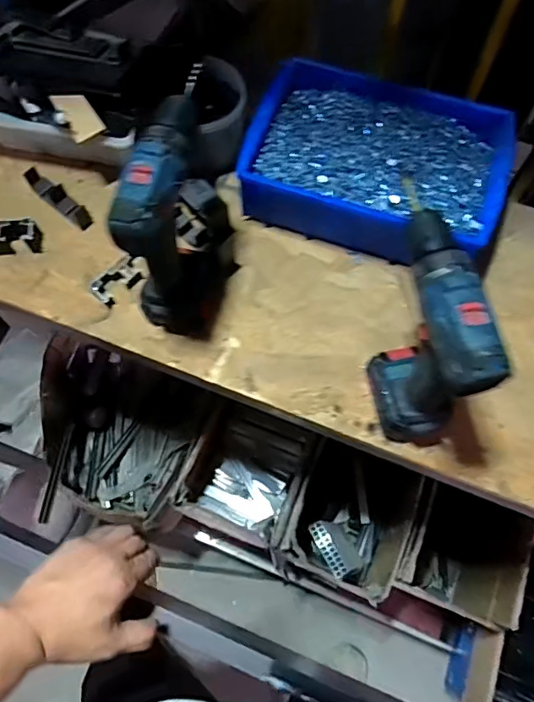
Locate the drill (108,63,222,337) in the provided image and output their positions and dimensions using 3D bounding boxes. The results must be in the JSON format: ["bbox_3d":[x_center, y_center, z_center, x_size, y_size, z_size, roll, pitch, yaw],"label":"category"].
[{"bbox_3d":[-0.096,-0.151,0.545,0.088,0.215,0.201,-1,70,0],"label":"drill"}]

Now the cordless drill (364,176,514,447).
[{"bbox_3d":[0.143,-0.008,0.485,0.064,0.213,0.155,-13,70,-4],"label":"cordless drill"}]

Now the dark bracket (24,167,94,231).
[{"bbox_3d":[-0.263,-0.195,0.659,0.102,0.023,0.023,38,74,13],"label":"dark bracket"}]

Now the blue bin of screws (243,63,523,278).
[{"bbox_3d":[0.137,-0.231,0.641,0.298,0.080,0.221,20,71,8],"label":"blue bin of screws"}]

